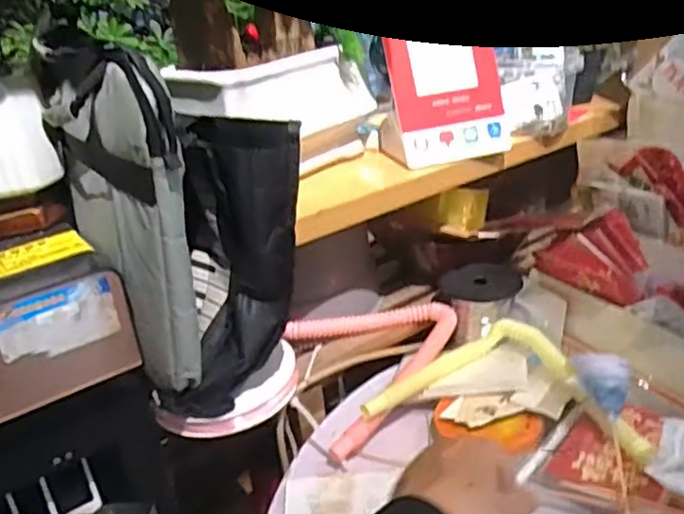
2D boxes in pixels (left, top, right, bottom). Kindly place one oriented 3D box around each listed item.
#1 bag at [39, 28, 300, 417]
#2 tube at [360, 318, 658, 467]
[{"bbox_3d":[-0.154,-0.038,0.621,0.161,0.278,0.238,-19,28,-26],"label":"bag"},{"bbox_3d":[0.163,0.118,0.630,0.247,0.033,0.155,5,27,21],"label":"tube"}]

